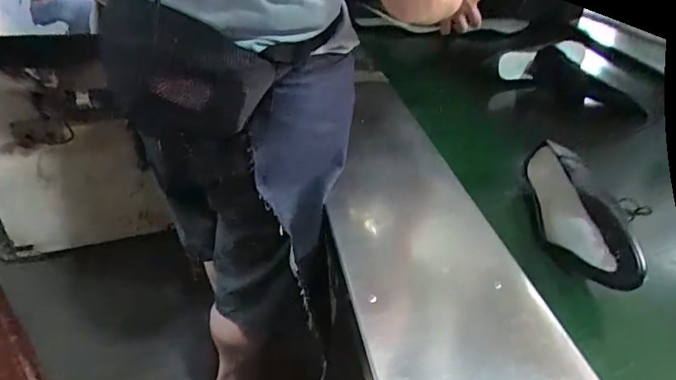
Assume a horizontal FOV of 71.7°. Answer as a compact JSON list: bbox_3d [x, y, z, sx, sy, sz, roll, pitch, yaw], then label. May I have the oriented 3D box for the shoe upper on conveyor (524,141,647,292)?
[{"bbox_3d":[0.344,0.031,0.683,0.082,0.090,0.274,8,37,4],"label":"shoe upper on conveyor"}]

